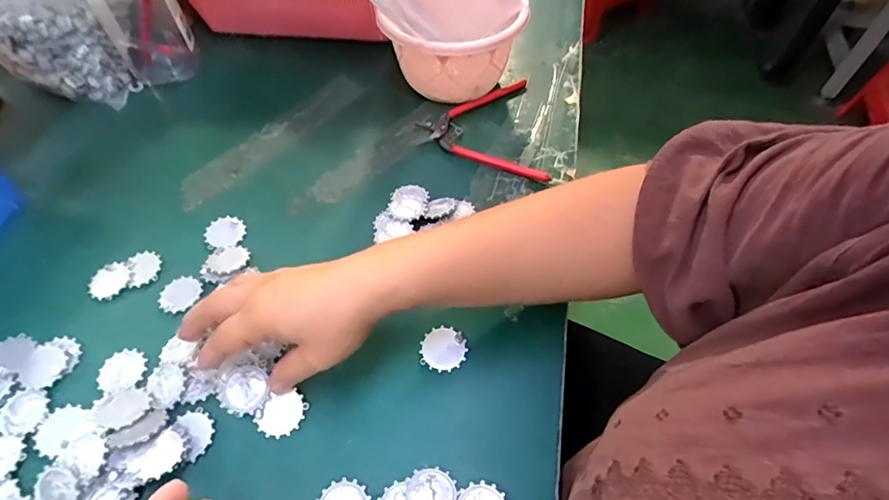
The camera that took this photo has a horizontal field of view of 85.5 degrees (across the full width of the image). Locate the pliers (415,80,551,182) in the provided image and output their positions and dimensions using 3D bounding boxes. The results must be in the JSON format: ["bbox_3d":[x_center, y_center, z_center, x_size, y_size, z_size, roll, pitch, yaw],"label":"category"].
[{"bbox_3d":[0.057,-0.134,0.496,0.143,0.015,0.124,22,57,17],"label":"pliers"}]

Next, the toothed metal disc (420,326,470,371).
[{"bbox_3d":[-0.001,0.073,0.356,0.032,0.004,0.032,-1,53,1],"label":"toothed metal disc"}]

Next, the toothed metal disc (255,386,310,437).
[{"bbox_3d":[-0.111,0.111,0.329,0.028,0.004,0.031,28,67,10],"label":"toothed metal disc"}]

